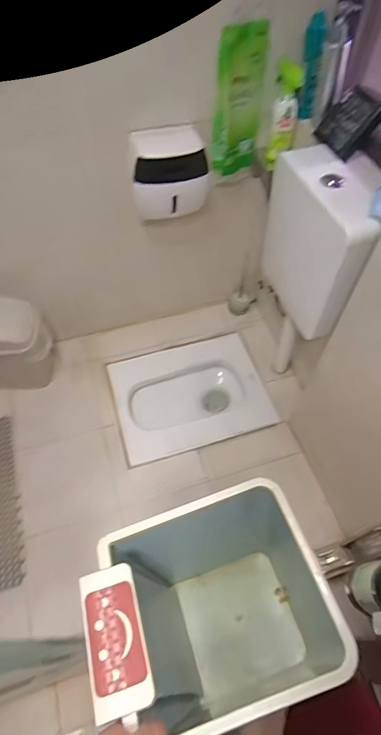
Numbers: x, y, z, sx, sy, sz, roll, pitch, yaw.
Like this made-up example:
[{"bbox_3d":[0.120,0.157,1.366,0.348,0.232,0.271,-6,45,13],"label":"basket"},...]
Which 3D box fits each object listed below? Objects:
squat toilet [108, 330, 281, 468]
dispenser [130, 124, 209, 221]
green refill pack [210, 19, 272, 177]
[{"bbox_3d":[0.005,0.162,1.652,0.592,0.296,0.429,-14,59,-9],"label":"squat toilet"},{"bbox_3d":[-0.057,-0.568,1.152,0.214,0.210,0.170,-6,58,-5],"label":"dispenser"},{"bbox_3d":[0.131,-0.703,1.085,0.129,0.344,0.092,6,58,3],"label":"green refill pack"}]

